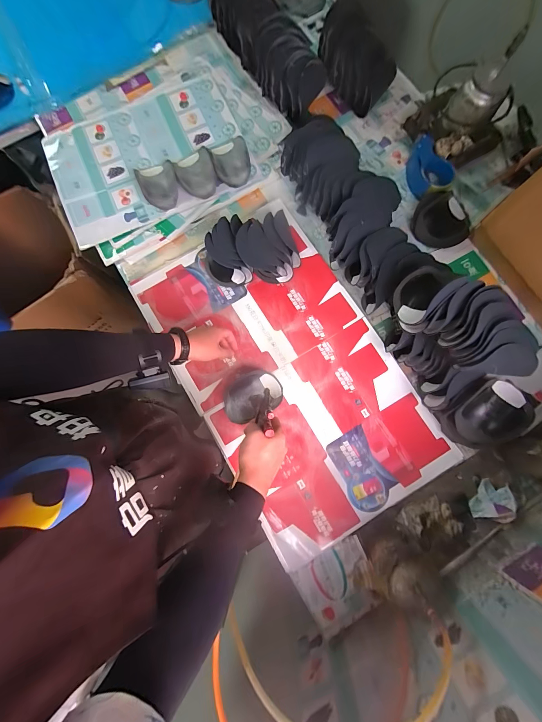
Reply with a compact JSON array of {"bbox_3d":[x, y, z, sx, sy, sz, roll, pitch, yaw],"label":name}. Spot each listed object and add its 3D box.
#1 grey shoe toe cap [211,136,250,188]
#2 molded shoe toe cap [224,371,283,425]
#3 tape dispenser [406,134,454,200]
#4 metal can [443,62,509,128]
[{"bbox_3d":[-0.107,-0.549,0.795,0.099,0.033,0.139,-13,79,-2],"label":"grey shoe toe cap"},{"bbox_3d":[-0.046,0.082,0.682,0.141,0.035,0.100,-25,80,-4],"label":"molded shoe toe cap"},{"bbox_3d":[0.406,-0.504,0.763,0.102,0.057,0.141,-36,81,-4],"label":"tape dispenser"},{"bbox_3d":[0.513,-0.654,0.714,0.104,0.118,0.098,0,80,2],"label":"metal can"}]

